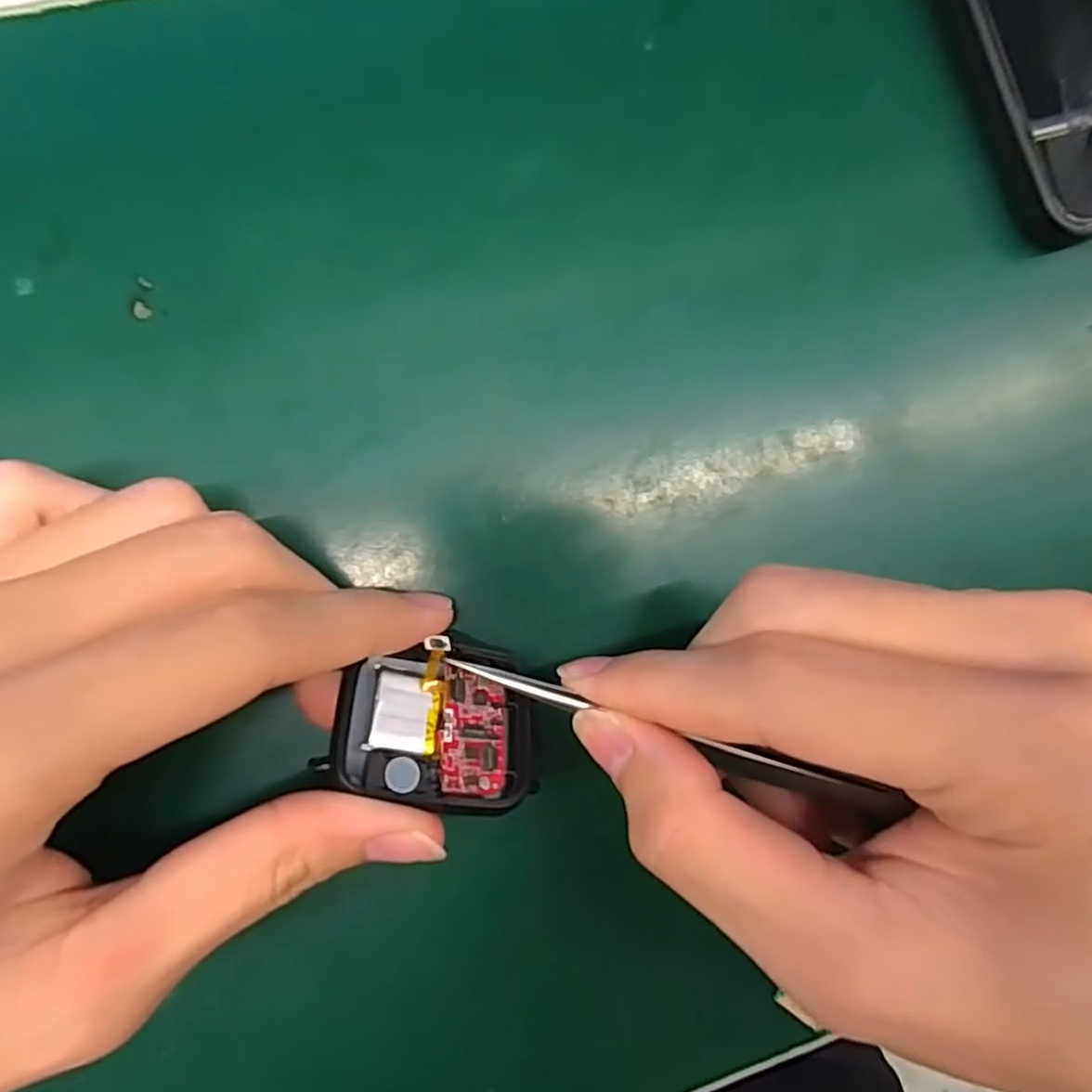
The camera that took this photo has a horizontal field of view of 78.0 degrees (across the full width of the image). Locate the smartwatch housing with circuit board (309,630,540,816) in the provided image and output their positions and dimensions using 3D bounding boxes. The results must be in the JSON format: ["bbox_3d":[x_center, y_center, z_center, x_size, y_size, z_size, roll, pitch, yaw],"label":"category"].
[{"bbox_3d":[-0.023,0.038,0.149,0.045,0.010,0.037,11,56,-20],"label":"smartwatch housing with circuit board"}]

